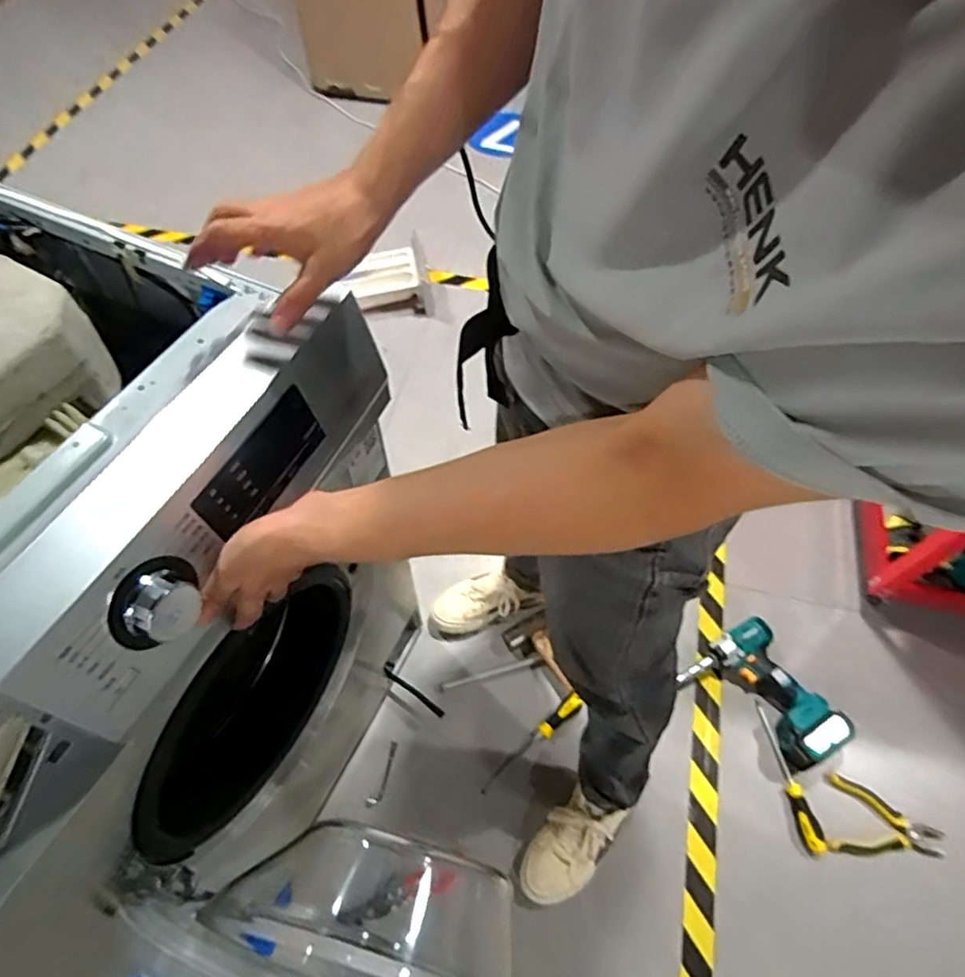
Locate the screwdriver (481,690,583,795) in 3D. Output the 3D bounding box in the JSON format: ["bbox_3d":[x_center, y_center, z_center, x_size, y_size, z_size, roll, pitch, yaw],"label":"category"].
[{"bbox_3d":[0.096,0.451,1.102,0.231,0.025,0.034,-37,65,-23],"label":"screwdriver"}]

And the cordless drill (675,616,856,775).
[{"bbox_3d":[0.539,0.370,1.140,0.176,0.078,0.261,-35,64,-22],"label":"cordless drill"}]

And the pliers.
[{"bbox_3d":[0.681,0.578,1.047,0.175,0.024,0.129,18,57,9],"label":"pliers"}]

